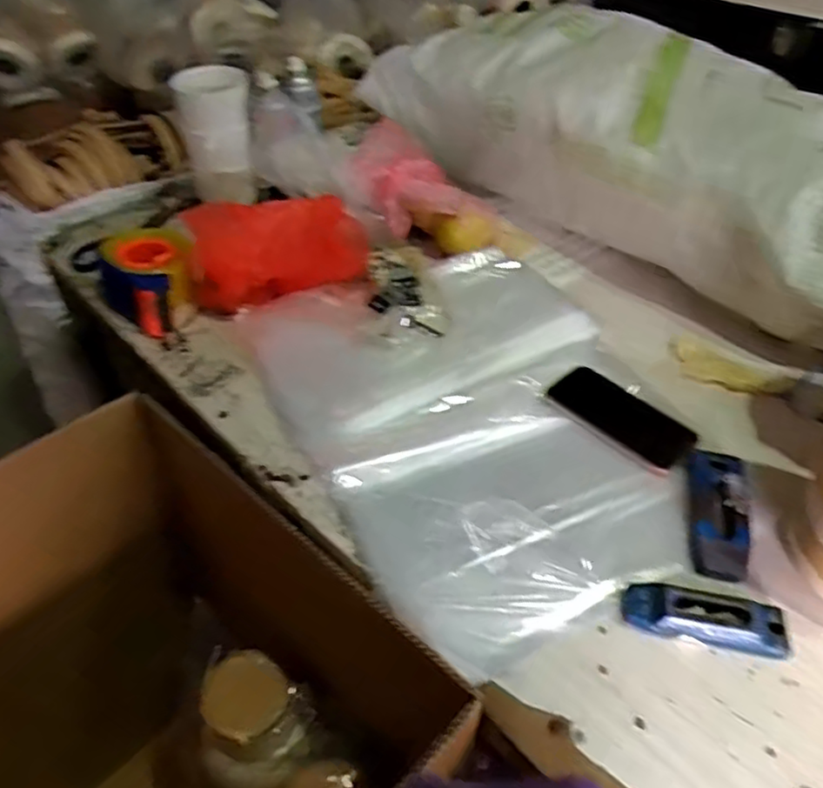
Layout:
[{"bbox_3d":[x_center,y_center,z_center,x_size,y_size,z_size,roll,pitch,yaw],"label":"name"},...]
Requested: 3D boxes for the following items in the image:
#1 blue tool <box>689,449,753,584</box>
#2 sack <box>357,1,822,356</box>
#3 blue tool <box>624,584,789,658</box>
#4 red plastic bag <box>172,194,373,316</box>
[{"bbox_3d":[0.302,0.113,0.662,0.053,0.022,0.146,12,45,12],"label":"blue tool"},{"bbox_3d":[0.333,-0.373,0.997,0.339,0.234,0.806,-33,52,-30],"label":"sack"},{"bbox_3d":[0.256,0.195,0.583,0.135,0.026,0.045,8,44,8],"label":"blue tool"},{"bbox_3d":[-0.177,-0.190,0.891,0.220,0.141,0.065,-16,46,-17],"label":"red plastic bag"}]

